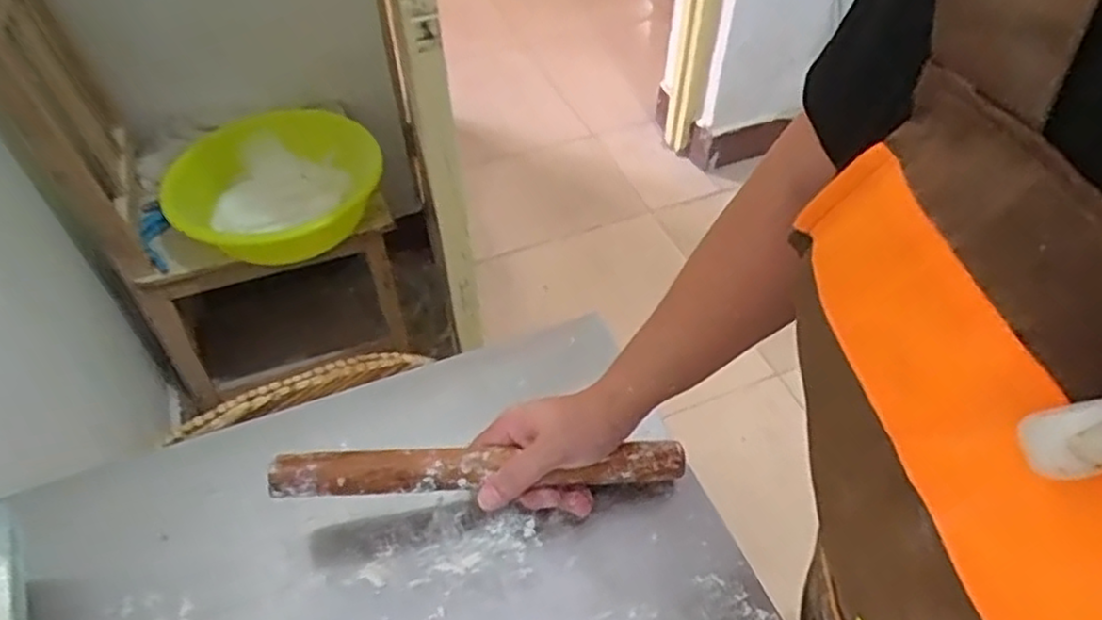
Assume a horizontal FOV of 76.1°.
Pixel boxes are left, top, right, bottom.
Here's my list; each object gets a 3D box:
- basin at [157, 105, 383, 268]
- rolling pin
[{"bbox_3d":[-0.451,-0.191,1.217,0.346,0.148,0.324,0,49,0],"label":"basin"},{"bbox_3d":[-0.044,0.110,0.496,0.286,0.023,0.025,1,48,-12],"label":"rolling pin"}]

